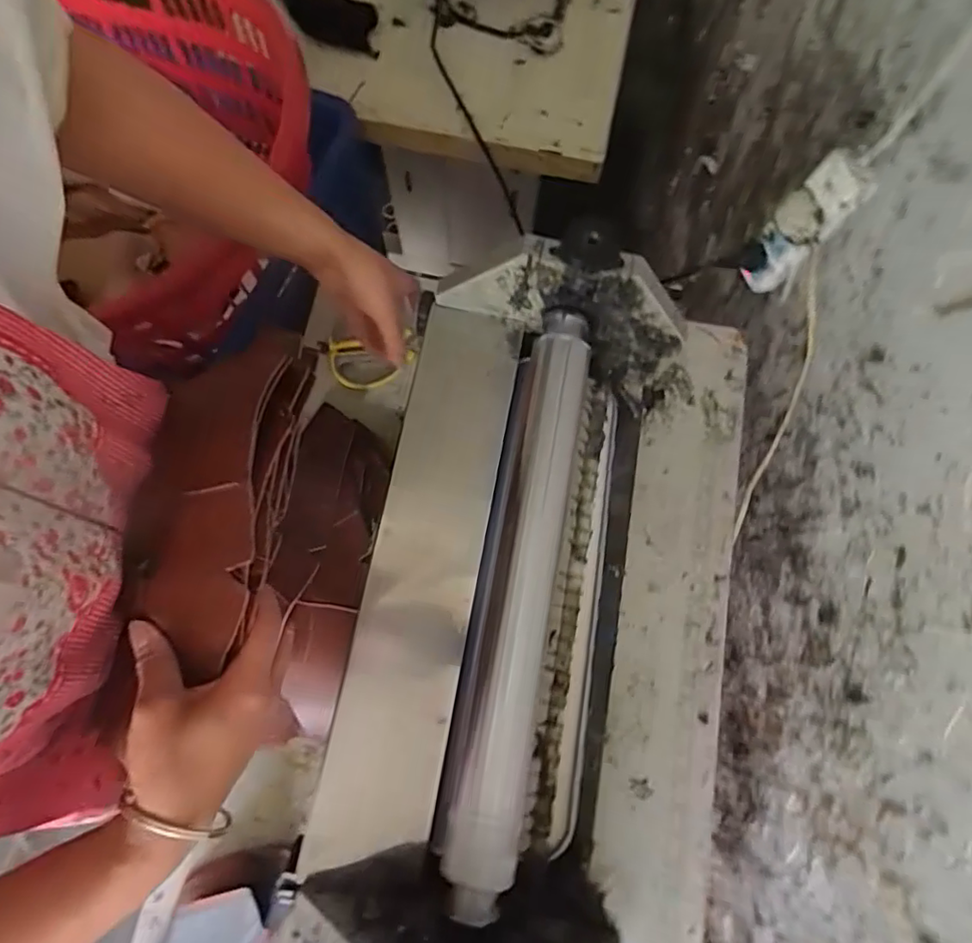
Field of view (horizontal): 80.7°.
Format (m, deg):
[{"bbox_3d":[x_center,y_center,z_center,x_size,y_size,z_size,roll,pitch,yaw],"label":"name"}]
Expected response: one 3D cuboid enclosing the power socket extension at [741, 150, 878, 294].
[{"bbox_3d":[0.353,-0.273,0.653,0.058,0.168,0.060,-39,79,-10],"label":"power socket extension"}]

